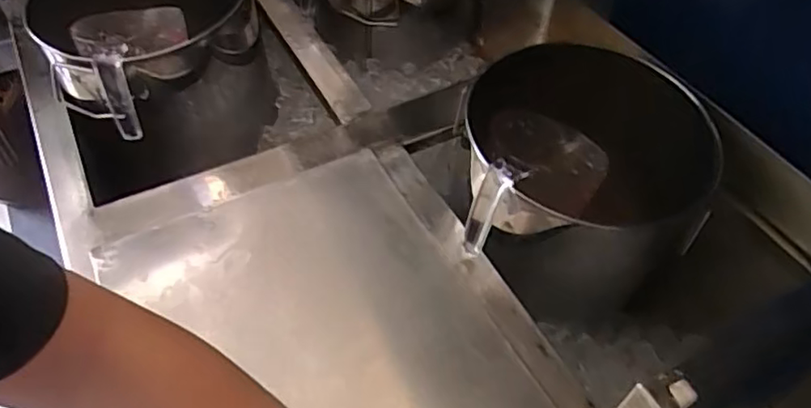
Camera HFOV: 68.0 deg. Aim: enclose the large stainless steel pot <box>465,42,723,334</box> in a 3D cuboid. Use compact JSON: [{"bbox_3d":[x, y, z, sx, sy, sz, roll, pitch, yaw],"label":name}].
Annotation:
[{"bbox_3d":[0.156,-0.016,0.561,0.210,0.167,0.192,2,50,-2],"label":"large stainless steel pot"}]

